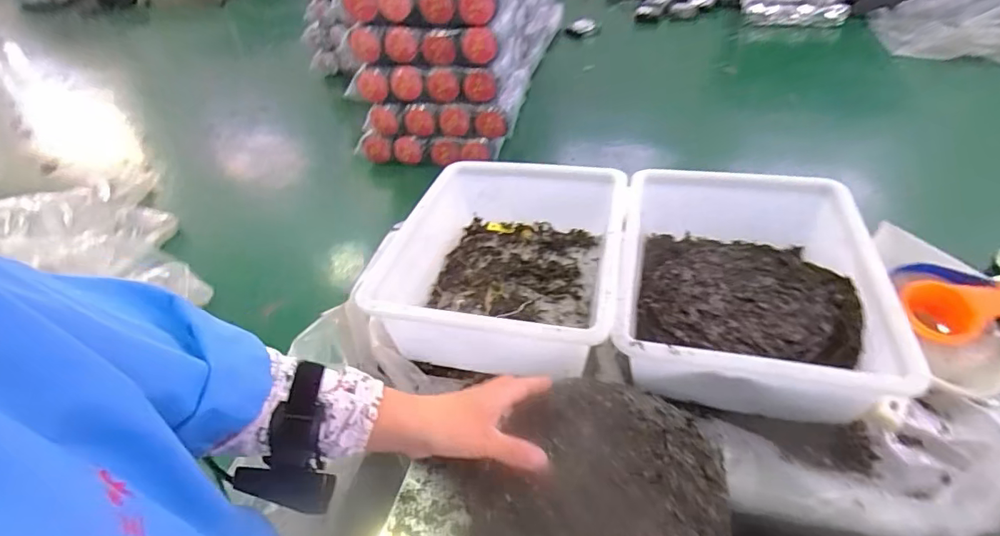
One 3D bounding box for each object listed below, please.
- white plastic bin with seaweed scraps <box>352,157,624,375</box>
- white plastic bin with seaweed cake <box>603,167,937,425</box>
[{"bbox_3d":[0.017,-0.016,0.692,0.275,0.131,0.363,5,44,12],"label":"white plastic bin with seaweed scraps"},{"bbox_3d":[0.296,0.012,0.643,0.276,0.109,0.362,6,44,13],"label":"white plastic bin with seaweed cake"}]

